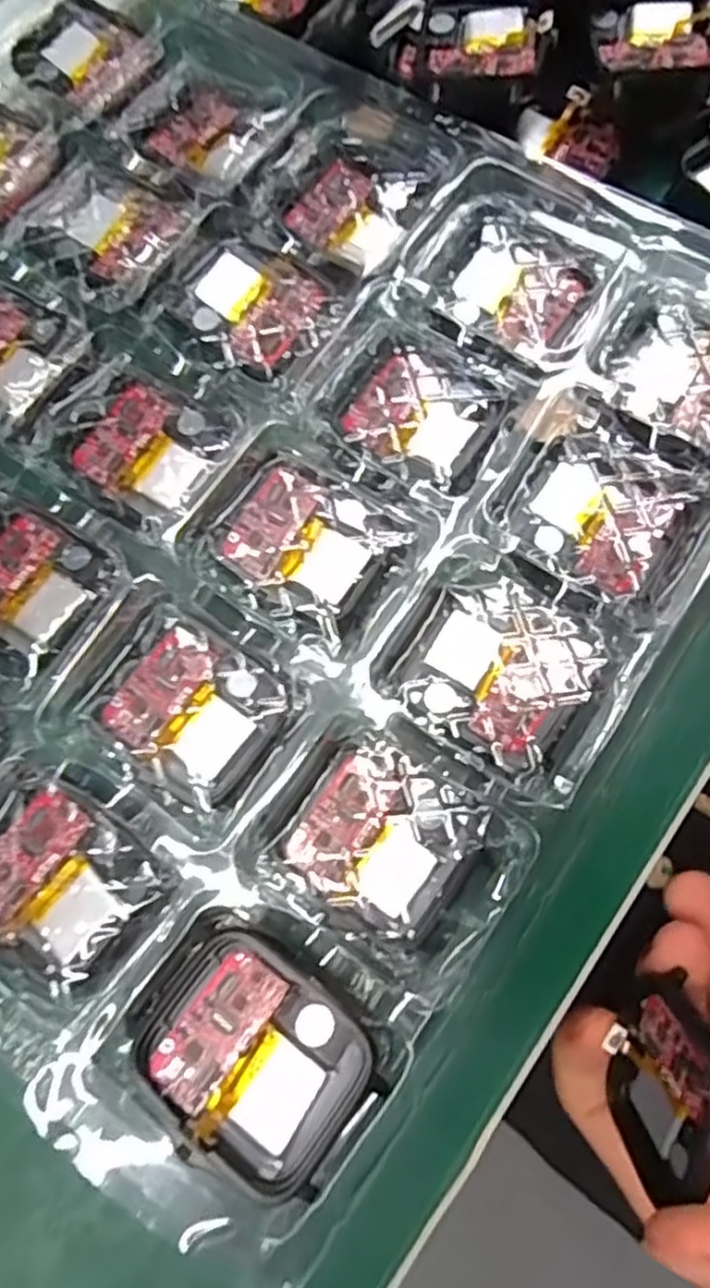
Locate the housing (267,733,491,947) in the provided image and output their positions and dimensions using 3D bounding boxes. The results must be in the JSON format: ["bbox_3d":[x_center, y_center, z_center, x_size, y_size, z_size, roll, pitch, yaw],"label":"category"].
[{"bbox_3d":[0.006,0.044,0.169,0.043,0.011,0.037,33,77,12],"label":"housing"}]

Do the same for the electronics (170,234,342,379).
[{"bbox_3d":[-0.028,-0.094,0.207,0.044,0.008,0.035,29,76,12],"label":"electronics"}]

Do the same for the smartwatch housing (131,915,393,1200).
[{"bbox_3d":[-0.021,0.083,0.152,0.048,0.011,0.038,35,77,13],"label":"smartwatch housing"}]

